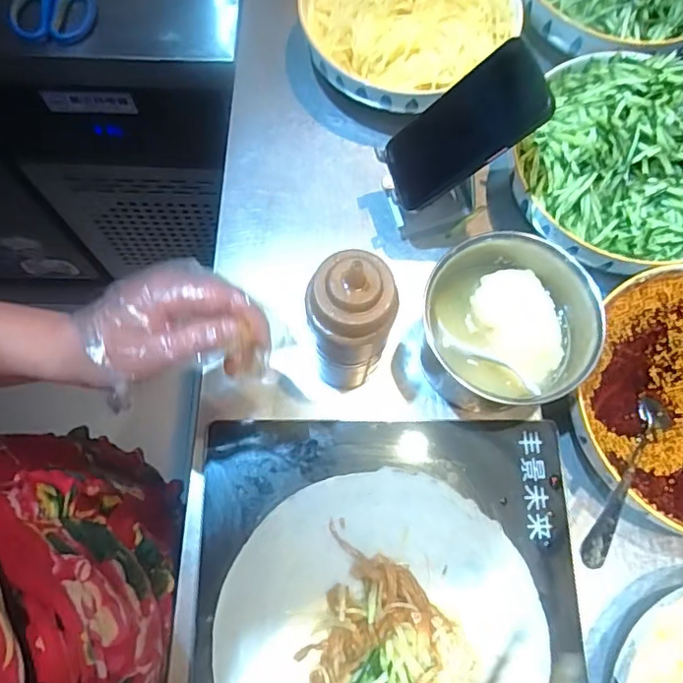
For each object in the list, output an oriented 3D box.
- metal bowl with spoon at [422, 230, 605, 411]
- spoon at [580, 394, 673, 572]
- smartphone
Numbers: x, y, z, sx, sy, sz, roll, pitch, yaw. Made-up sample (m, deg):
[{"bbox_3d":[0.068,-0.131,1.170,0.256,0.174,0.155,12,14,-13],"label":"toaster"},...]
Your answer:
[{"bbox_3d":[0.138,-0.011,0.485,0.132,0.073,0.138,0,71,0],"label":"metal bowl with spoon"},{"bbox_3d":[0.216,0.107,0.440,0.027,0.015,0.156,35,59,11],"label":"spoon"},{"bbox_3d":[0.097,-0.174,0.474,0.012,0.145,0.073,1,68,-46],"label":"smartphone"}]

